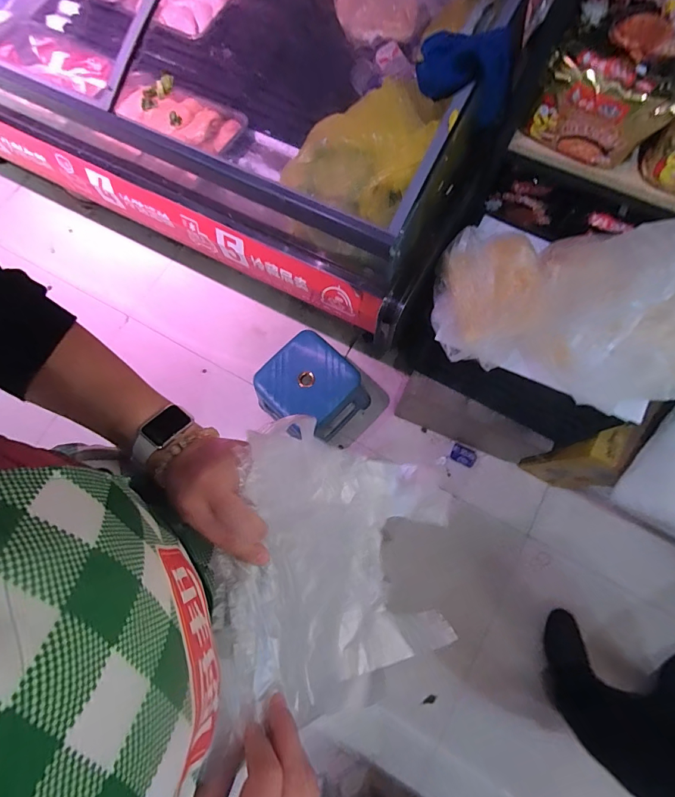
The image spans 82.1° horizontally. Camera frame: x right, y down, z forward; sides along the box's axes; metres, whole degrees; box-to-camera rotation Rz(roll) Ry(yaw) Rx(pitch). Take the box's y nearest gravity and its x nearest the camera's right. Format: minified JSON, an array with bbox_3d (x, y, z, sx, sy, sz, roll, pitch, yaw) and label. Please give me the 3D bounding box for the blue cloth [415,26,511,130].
[{"bbox_3d":[0.209,-0.520,0.642,0.156,0.114,0.066,5,76,3],"label":"blue cloth"}]

